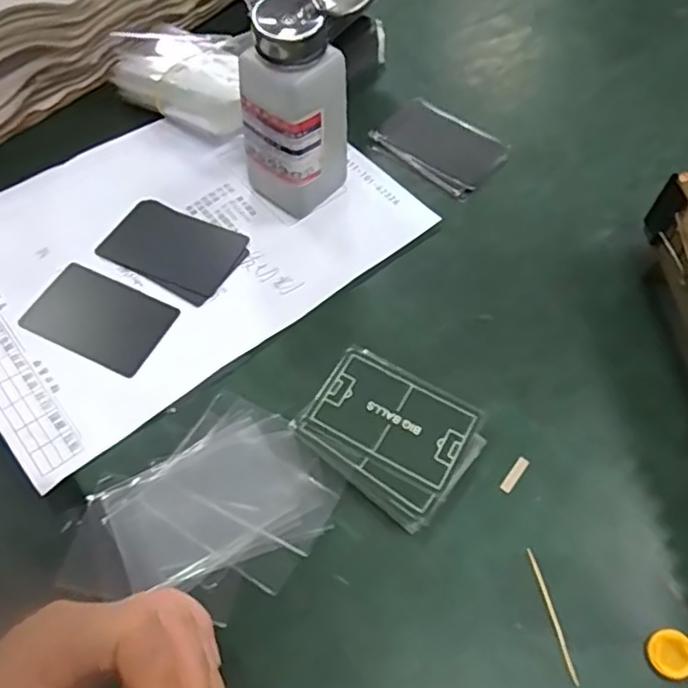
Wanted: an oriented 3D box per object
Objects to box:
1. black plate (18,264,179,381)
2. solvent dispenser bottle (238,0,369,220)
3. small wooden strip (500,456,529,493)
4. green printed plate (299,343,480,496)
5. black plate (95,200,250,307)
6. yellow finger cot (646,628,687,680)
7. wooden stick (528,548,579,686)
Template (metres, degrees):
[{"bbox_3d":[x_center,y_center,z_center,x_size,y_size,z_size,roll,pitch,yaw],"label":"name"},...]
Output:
[{"bbox_3d":[-0.151,-0.016,0.385,0.085,0.005,0.054,22,62,12],"label":"black plate"},{"bbox_3d":[-0.024,-0.148,0.382,0.070,0.138,0.048,-34,65,-18],"label":"solvent dispenser bottle"},{"bbox_3d":[0.093,0.070,0.335,0.006,0.004,0.022,35,65,19],"label":"small wooden strip"},{"bbox_3d":[0.029,0.041,0.346,0.085,0.008,0.056,28,63,15],"label":"green printed plate"},{"bbox_3d":[-0.114,-0.064,0.412,0.091,0.004,0.058,25,62,13],"label":"black plate"},{"bbox_3d":[0.153,0.145,0.290,0.021,0.004,0.020,0,60,0],"label":"yellow finger cot"},{"bbox_3d":[0.102,0.131,0.302,0.004,0.004,0.061,-9,60,-6],"label":"wooden stick"}]

